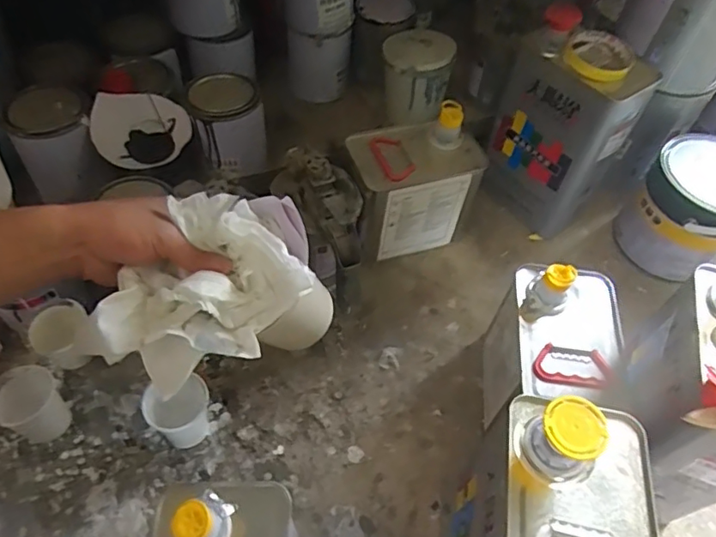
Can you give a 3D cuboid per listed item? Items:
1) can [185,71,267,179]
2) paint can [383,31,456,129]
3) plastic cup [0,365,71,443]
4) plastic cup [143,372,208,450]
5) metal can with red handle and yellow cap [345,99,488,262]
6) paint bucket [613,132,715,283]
[{"bbox_3d":[-0.186,-0.206,0.782,0.090,0.105,0.107,-18,57,-16],"label":"can"},{"bbox_3d":[0.095,-0.310,0.893,0.105,0.130,0.116,8,54,2],"label":"paint can"},{"bbox_3d":[-0.372,0.156,0.626,0.064,0.075,0.062,2,54,-2],"label":"plastic cup"},{"bbox_3d":[-0.202,0.168,0.628,0.070,0.082,0.056,-12,55,-12],"label":"plastic cup"},{"bbox_3d":[0.081,-0.116,0.797,0.177,0.202,0.101,-13,56,-13],"label":"metal can with red handle and yellow cap"},{"bbox_3d":[0.490,-0.077,0.812,0.158,0.166,0.158,2,54,-2],"label":"paint bucket"}]

